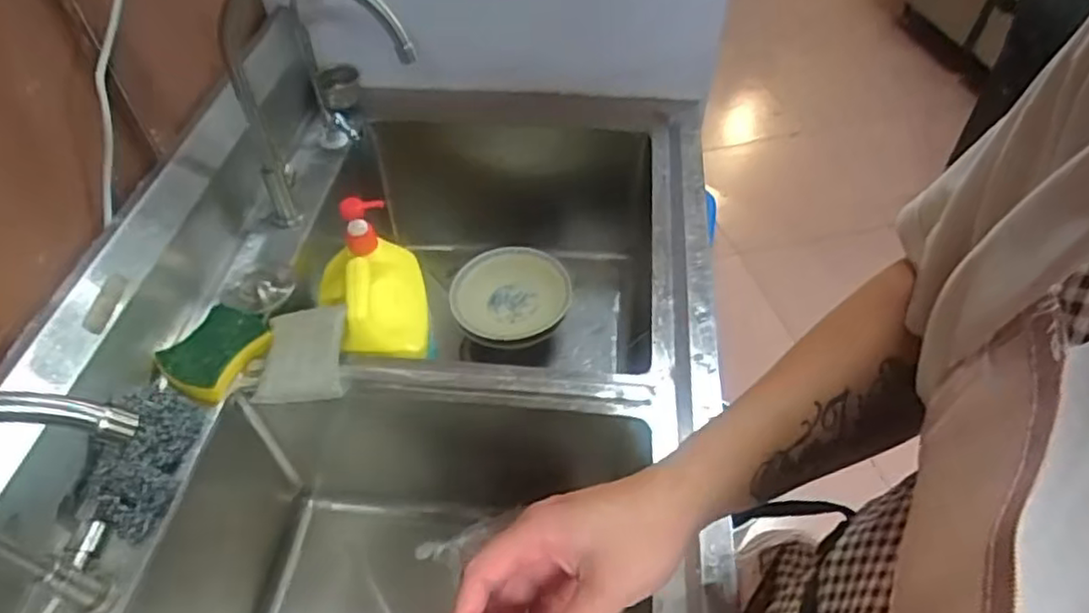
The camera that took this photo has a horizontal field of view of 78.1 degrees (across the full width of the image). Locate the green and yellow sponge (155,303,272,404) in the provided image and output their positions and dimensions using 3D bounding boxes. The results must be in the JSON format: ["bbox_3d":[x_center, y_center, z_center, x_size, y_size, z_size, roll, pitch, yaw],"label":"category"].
[{"bbox_3d":[-0.356,0.045,0.731,0.086,0.021,0.111,23,54,19],"label":"green and yellow sponge"}]

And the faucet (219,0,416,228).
[{"bbox_3d":[-0.252,-0.230,0.783,0.229,0.324,0.062,6,50,5],"label":"faucet"}]

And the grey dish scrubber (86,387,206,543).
[{"bbox_3d":[-0.383,0.135,0.635,0.070,0.042,0.147,2,50,2],"label":"grey dish scrubber"}]

